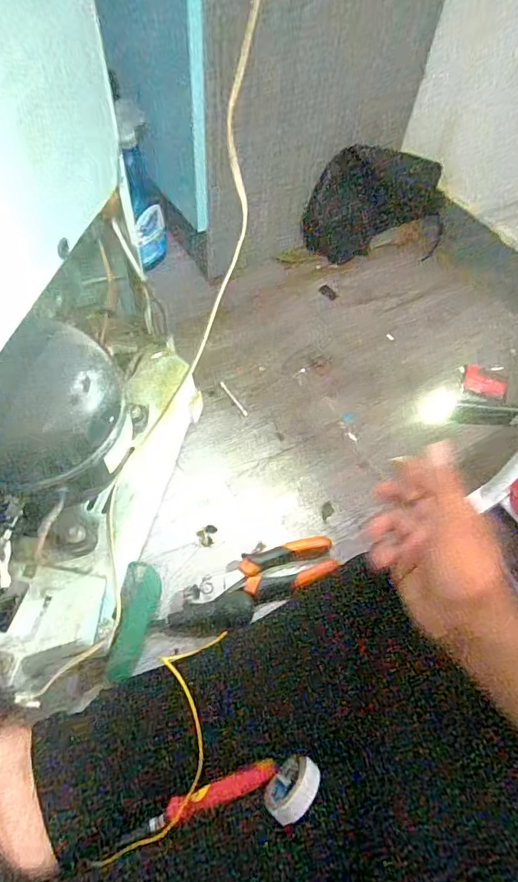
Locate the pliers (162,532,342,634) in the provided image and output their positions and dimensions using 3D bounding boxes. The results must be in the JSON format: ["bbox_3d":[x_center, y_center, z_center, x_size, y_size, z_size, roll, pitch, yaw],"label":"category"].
[{"bbox_3d":[-0.003,0.168,0.573,0.199,0.022,0.063,-21,61,-16],"label":"pliers"}]

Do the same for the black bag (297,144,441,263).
[{"bbox_3d":[0.193,-0.420,0.876,0.226,0.143,0.111,-13,59,-12],"label":"black bag"}]

